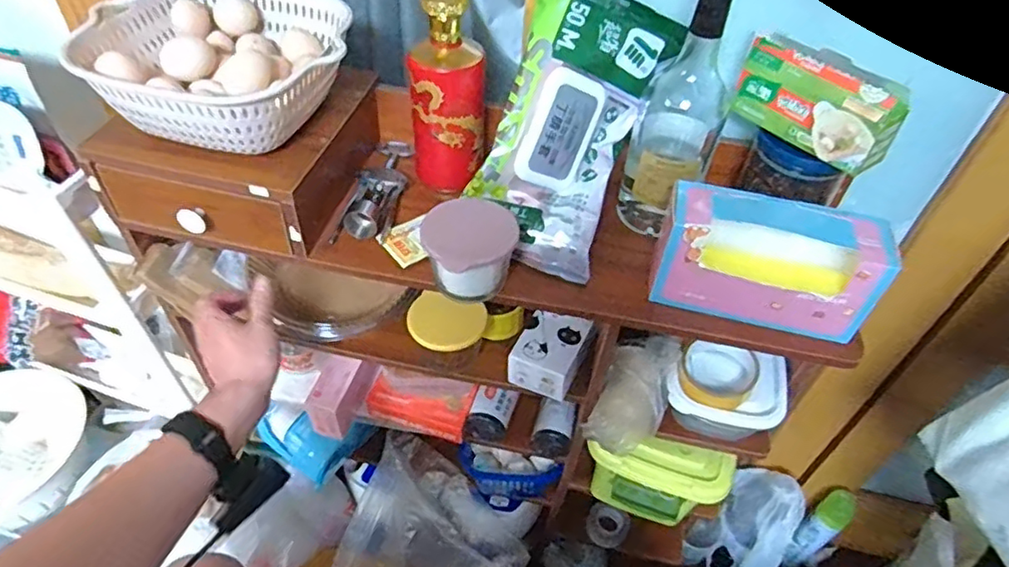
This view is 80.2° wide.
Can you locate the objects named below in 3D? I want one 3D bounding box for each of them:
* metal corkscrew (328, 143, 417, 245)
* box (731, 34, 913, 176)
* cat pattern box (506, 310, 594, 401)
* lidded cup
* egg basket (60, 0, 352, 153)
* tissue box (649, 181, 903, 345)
[{"bbox_3d":[-0.145,-0.120,0.705,0.056,0.030,0.195,7,46,2],"label":"metal corkscrew"},{"bbox_3d":[0.295,-0.174,0.570,0.049,0.080,0.148,-26,53,-26],"label":"box"},{"bbox_3d":[0.057,0.081,0.718,0.079,0.045,0.097,22,49,17],"label":"cat pattern box"},{"bbox_3d":[-0.034,-0.030,0.591,0.087,0.072,0.077,-6,47,-10],"label":"lidded cup"},{"bbox_3d":[-0.281,-0.227,0.609,0.236,0.073,0.225,2,46,-2],"label":"egg basket"},{"bbox_3d":[0.246,-0.022,0.570,0.197,0.101,0.077,12,46,7],"label":"tissue box"}]

